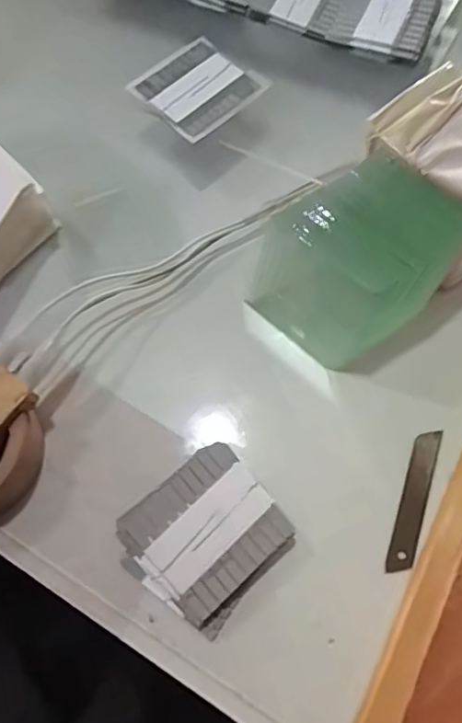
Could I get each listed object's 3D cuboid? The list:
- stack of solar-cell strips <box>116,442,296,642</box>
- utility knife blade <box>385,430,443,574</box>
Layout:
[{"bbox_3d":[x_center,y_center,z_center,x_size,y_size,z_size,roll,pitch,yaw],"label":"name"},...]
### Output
[{"bbox_3d":[-0.017,0.118,0.358,0.098,0.029,0.089,-39,72,-12],"label":"stack of solar-cell strips"},{"bbox_3d":[0.129,0.096,0.376,0.017,0.004,0.102,16,70,15],"label":"utility knife blade"}]

